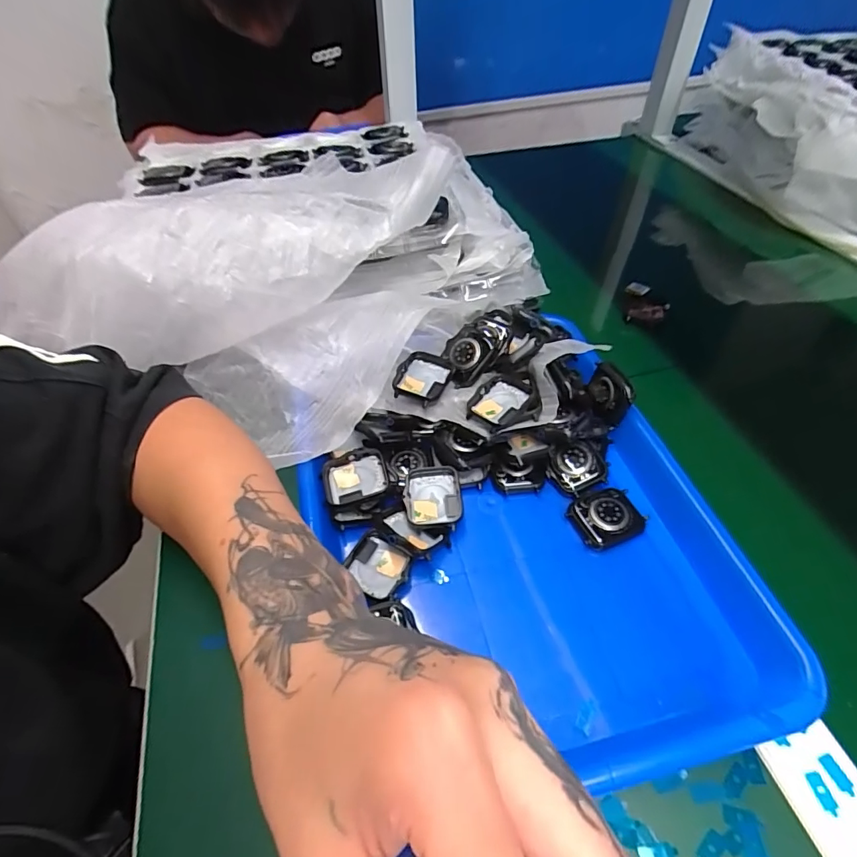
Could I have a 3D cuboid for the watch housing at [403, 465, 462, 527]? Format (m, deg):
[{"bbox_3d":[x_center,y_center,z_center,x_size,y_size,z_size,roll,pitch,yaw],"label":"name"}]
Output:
[{"bbox_3d":[0.003,0.047,0.324,0.038,0.013,0.041,-3,49,2],"label":"watch housing"}]

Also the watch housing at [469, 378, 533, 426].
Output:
[{"bbox_3d":[0.050,-0.018,0.346,0.034,0.011,0.040,33,57,27],"label":"watch housing"}]

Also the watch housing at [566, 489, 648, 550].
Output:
[{"bbox_3d":[0.120,0.060,0.320,0.044,0.015,0.036,-22,51,-15],"label":"watch housing"}]

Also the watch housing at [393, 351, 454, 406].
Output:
[{"bbox_3d":[-0.005,-0.036,0.357,0.036,0.014,0.046,17,51,16],"label":"watch housing"}]

